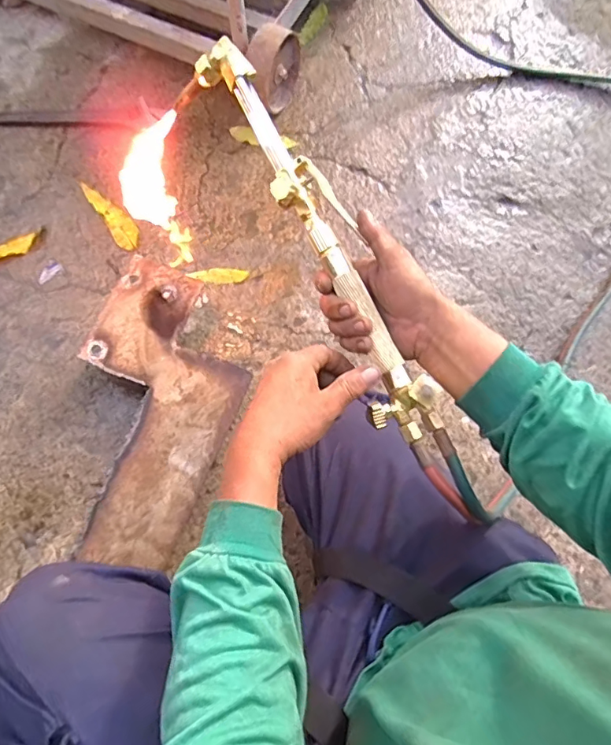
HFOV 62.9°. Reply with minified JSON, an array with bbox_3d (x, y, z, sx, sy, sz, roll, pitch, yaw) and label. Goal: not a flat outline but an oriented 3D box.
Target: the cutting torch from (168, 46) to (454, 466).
[{"bbox_3d":[0.005,-0.130,0.492,0.076,0.067,0.479,-26,79,-8],"label":"cutting torch"}]

